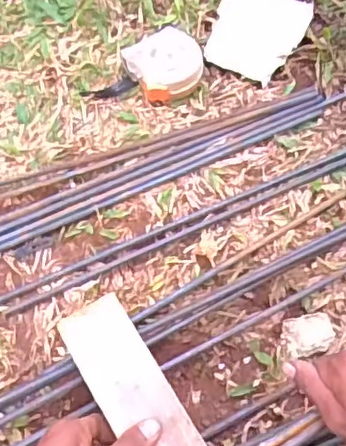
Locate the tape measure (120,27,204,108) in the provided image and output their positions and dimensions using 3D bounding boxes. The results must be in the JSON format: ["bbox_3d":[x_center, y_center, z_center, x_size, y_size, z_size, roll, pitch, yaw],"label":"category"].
[{"bbox_3d":[-0.010,-0.182,0.685,0.081,0.035,0.078,-21,70,-13],"label":"tape measure"}]

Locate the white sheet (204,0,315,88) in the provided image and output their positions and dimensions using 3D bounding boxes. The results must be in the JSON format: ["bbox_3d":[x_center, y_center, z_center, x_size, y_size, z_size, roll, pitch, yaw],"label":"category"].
[{"bbox_3d":[0.099,-0.230,0.715,0.103,0.006,0.120,27,75,15],"label":"white sheet"}]

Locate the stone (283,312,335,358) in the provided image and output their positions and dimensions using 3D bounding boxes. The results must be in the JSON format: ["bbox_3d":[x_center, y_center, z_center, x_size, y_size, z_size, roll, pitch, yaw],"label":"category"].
[{"bbox_3d":[0.133,0.108,0.573,0.047,0.022,0.039,-2,67,-5],"label":"stone"}]

